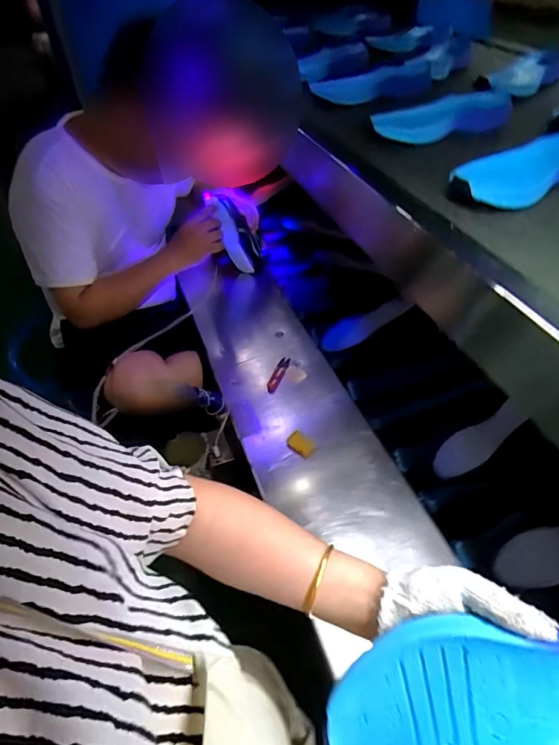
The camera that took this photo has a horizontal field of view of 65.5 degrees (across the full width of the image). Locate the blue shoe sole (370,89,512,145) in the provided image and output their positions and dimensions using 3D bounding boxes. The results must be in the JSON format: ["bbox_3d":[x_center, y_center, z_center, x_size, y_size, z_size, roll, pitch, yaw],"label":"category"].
[{"bbox_3d":[0.273,-0.432,0.737,0.265,0.046,0.086,-19,48,-17],"label":"blue shoe sole"}]

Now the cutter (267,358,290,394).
[{"bbox_3d":[-0.003,0.006,0.936,0.020,0.014,0.103,14,47,15],"label":"cutter"}]

